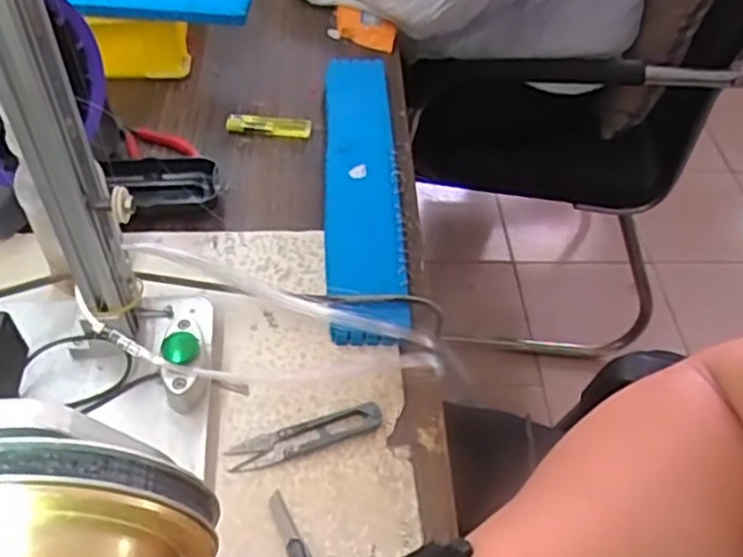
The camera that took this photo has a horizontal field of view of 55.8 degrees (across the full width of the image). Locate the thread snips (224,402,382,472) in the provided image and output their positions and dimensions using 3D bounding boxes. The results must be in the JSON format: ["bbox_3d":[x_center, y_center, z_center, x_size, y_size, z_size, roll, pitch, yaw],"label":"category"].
[{"bbox_3d":[-0.042,0.104,0.462,0.101,0.008,0.022,-13,54,-15],"label":"thread snips"}]

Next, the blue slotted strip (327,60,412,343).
[{"bbox_3d":[-0.009,-0.086,0.607,0.061,0.012,0.333,0,51,-5],"label":"blue slotted strip"}]

